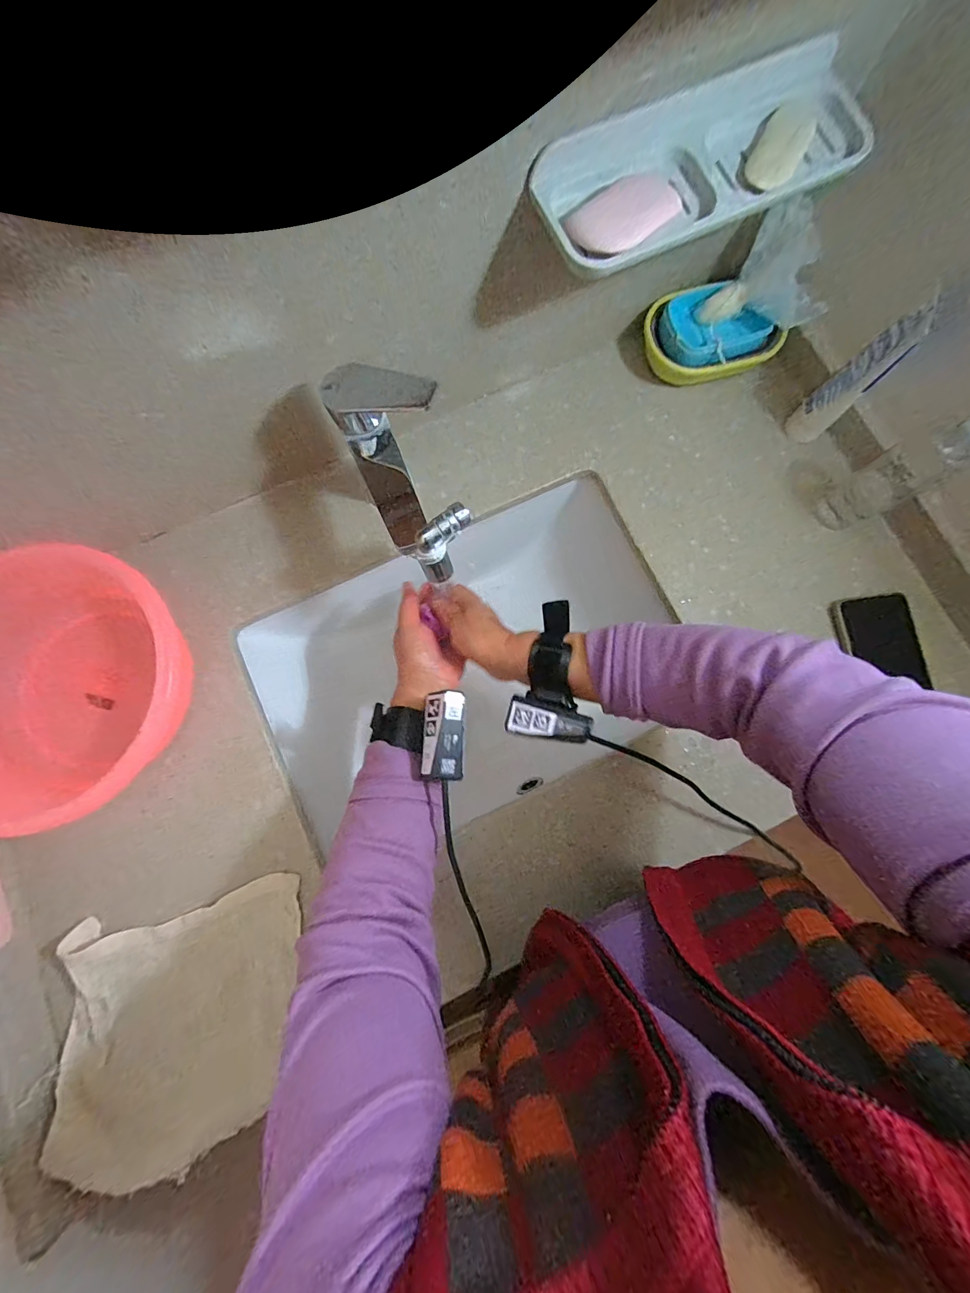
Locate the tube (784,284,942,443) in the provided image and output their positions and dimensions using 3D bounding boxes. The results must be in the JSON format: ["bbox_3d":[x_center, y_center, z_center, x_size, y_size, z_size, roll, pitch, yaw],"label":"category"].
[{"bbox_3d":[0.367,-0.267,0.415,0.046,0.141,0.036,-44,82,-7],"label":"tube"}]

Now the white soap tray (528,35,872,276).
[{"bbox_3d":[0.172,-0.365,0.313,0.272,0.027,0.096,-24,82,-5],"label":"white soap tray"}]

